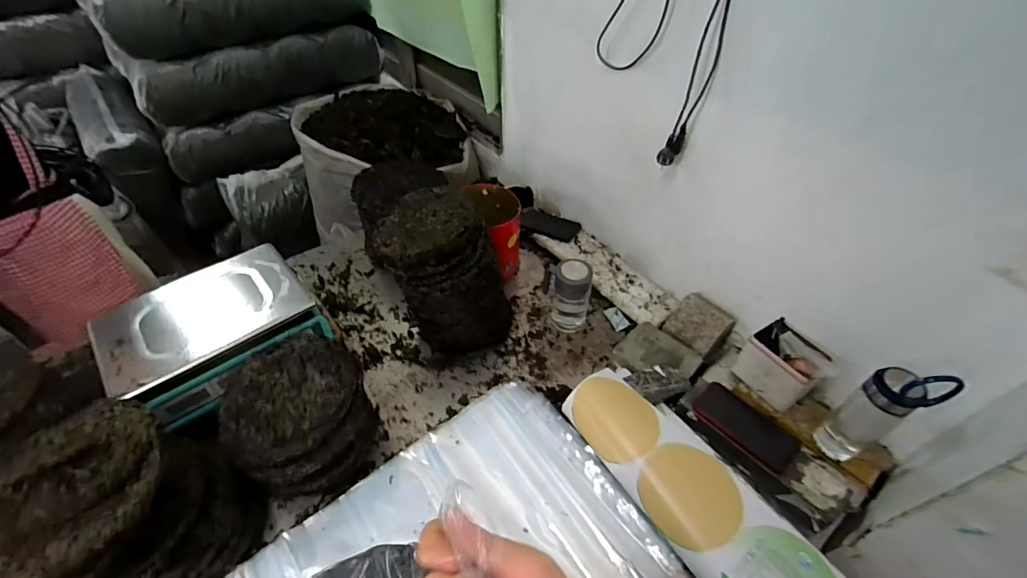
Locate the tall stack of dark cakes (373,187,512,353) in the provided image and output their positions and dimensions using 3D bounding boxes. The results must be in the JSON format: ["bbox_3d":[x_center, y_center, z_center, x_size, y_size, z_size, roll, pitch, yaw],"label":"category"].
[{"bbox_3d":[-0.144,-0.032,0.917,0.215,0.281,0.257,-21,50,-20],"label":"tall stack of dark cakes"}]

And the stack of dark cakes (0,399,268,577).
[{"bbox_3d":[-0.529,0.318,0.594,0.216,0.250,0.260,29,53,25],"label":"stack of dark cakes"}]

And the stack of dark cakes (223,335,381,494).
[{"bbox_3d":[-0.342,0.217,0.738,0.197,0.200,0.192,-21,50,-20],"label":"stack of dark cakes"}]

